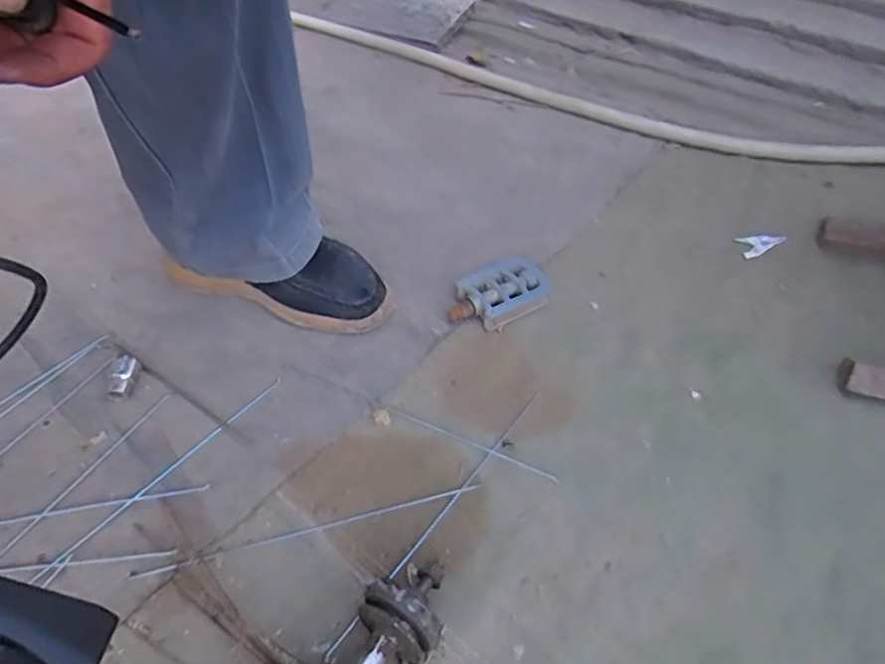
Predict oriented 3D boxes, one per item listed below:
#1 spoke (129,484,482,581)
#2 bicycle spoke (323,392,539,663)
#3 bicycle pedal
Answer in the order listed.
[{"bbox_3d":[-0.104,0.154,0.472,0.272,0.007,0.011,-12,48,-10],"label":"spoke"},{"bbox_3d":[0.003,0.144,0.485,0.007,0.012,0.276,29,54,25],"label":"bicycle spoke"},{"bbox_3d":[0.057,-0.040,0.636,0.110,0.021,0.077,-25,52,-20],"label":"bicycle pedal"}]

